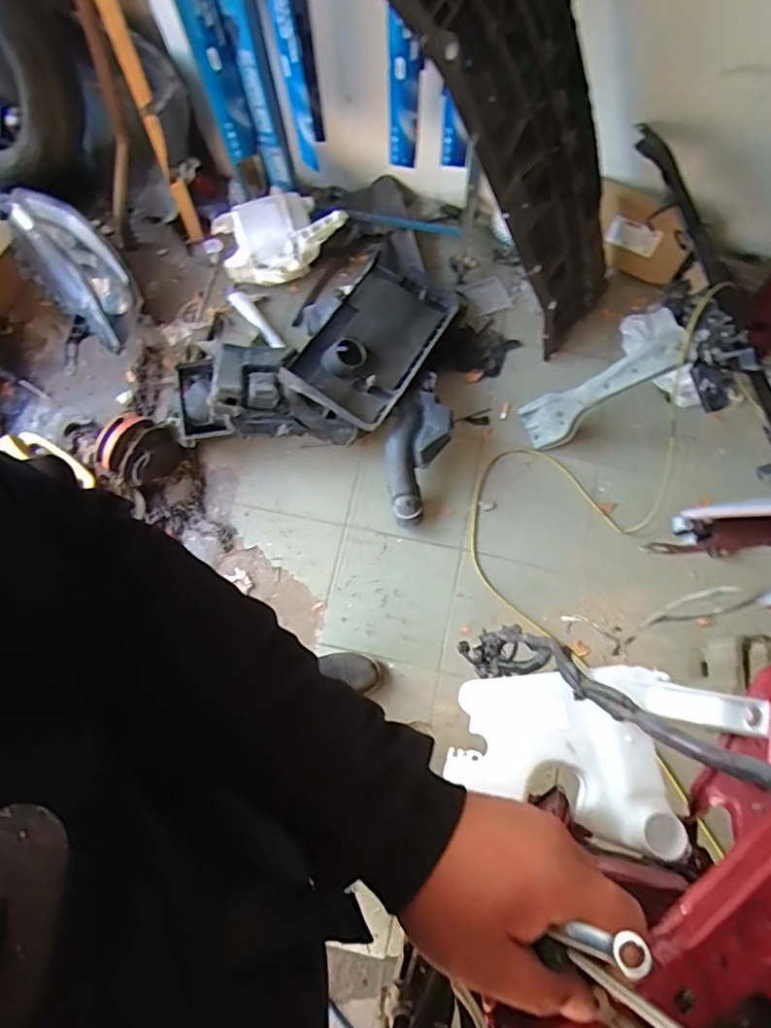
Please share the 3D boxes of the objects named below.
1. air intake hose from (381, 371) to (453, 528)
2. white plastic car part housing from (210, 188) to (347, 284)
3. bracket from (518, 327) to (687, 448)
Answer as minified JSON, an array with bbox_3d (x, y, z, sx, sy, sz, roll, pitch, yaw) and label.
[{"bbox_3d":[0.074,-0.162,1.451,0.153,0.128,0.371,20,77,7],"label":"air intake hose"},{"bbox_3d":[-0.285,-0.752,1.582,0.334,0.172,0.216,-24,76,-5],"label":"white plastic car part housing"},{"bbox_3d":[0.522,-0.301,1.392,0.412,0.059,0.120,-31,72,37],"label":"bracket"}]

